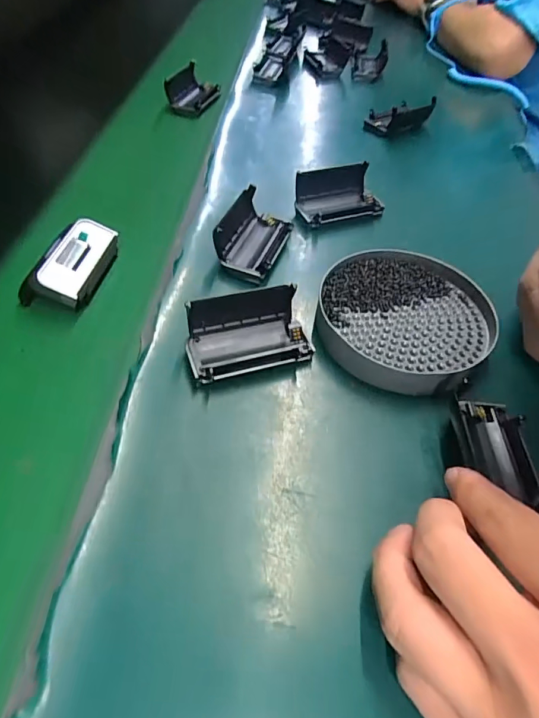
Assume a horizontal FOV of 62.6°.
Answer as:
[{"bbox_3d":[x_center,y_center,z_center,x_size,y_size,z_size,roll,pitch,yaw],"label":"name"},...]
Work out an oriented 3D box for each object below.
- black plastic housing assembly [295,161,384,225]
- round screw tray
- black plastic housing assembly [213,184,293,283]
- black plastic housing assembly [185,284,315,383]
[{"bbox_3d":[0.060,-0.143,0.382,0.074,0.025,0.046,-16,54,-18],"label":"black plastic housing assembly"},{"bbox_3d":[0.088,-0.028,0.297,0.109,0.019,0.118,3,50,-3],"label":"round screw tray"},{"bbox_3d":[-0.014,-0.096,0.336,0.048,0.022,0.073,16,51,8],"label":"black plastic housing assembly"},{"bbox_3d":[-0.013,-0.015,0.270,0.072,0.028,0.046,-11,52,-14],"label":"black plastic housing assembly"}]

